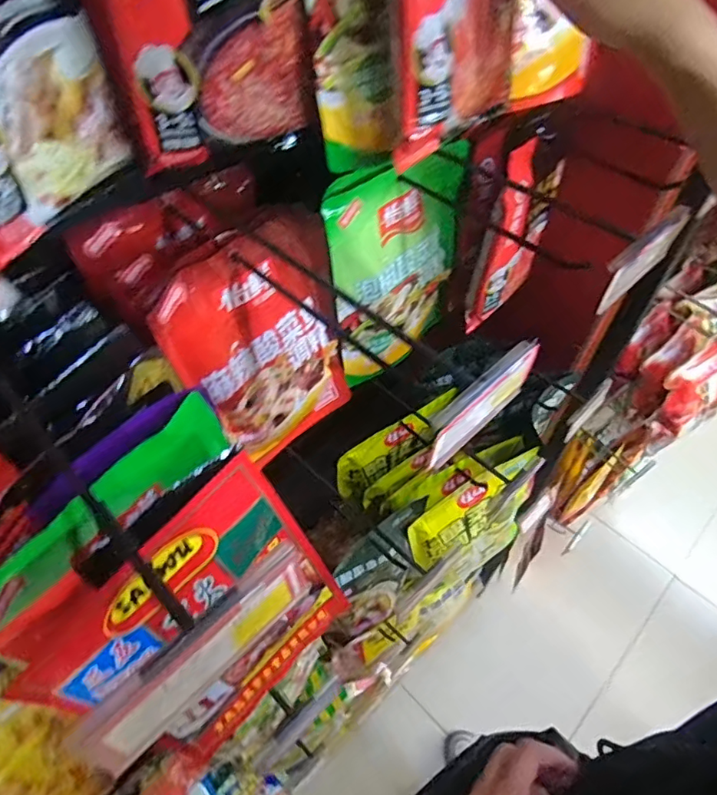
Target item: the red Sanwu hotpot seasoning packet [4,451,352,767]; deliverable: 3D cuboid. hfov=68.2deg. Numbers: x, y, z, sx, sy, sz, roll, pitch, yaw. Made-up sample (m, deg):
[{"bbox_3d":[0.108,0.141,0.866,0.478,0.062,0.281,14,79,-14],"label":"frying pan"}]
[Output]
[{"bbox_3d":[-0.093,0.154,0.356,0.167,0.202,0.065,-38,62,-27],"label":"red Sanwu hotpot seasoning packet"}]

